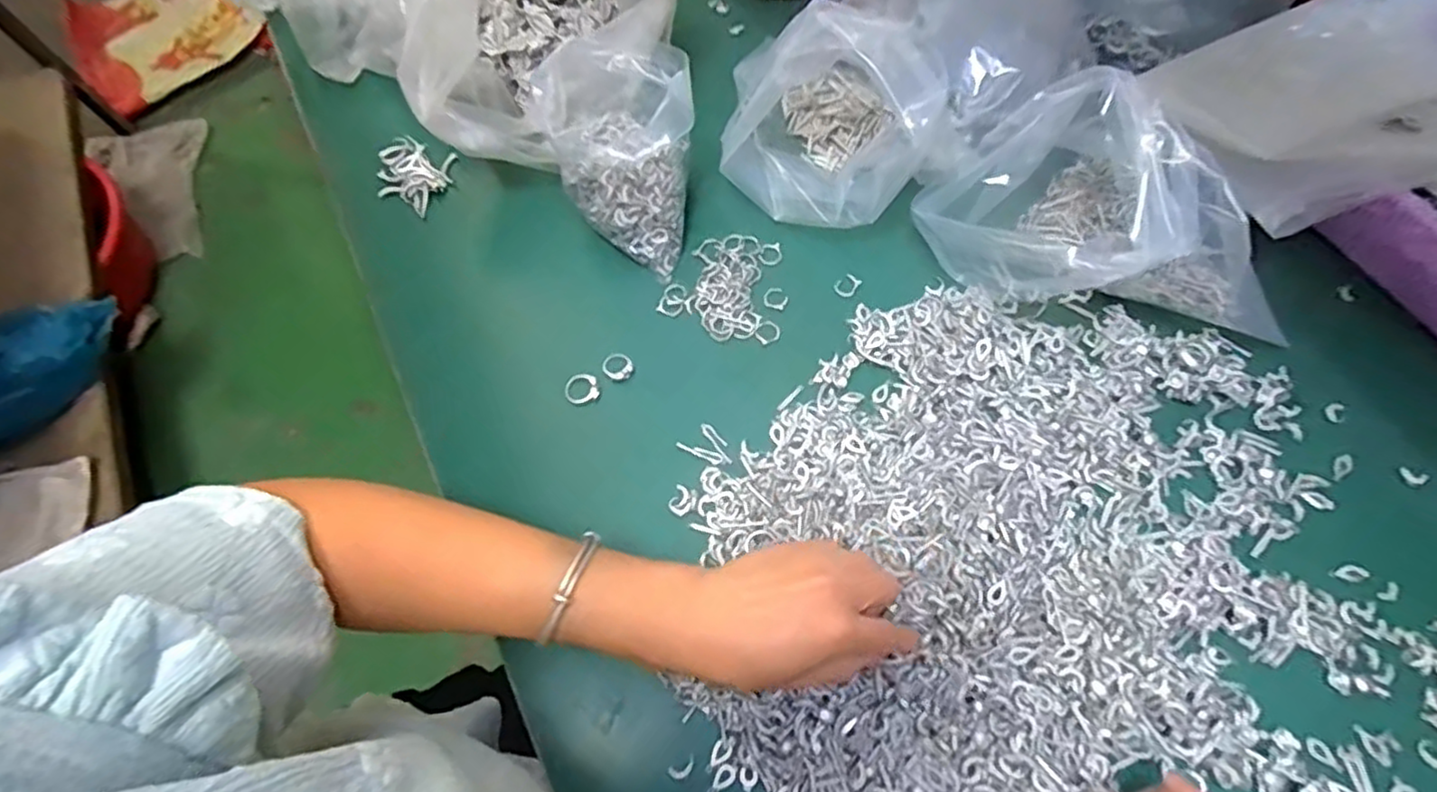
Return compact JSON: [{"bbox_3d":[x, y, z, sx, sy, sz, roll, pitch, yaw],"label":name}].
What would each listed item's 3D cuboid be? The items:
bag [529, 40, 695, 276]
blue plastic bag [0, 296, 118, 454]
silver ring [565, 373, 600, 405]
[{"bbox_3d":[-0.066,-0.164,0.483,0.102,0.107,0.117,-6,67,-1],"label":"bag"},{"bbox_3d":[-1.033,-0.040,1.010,0.176,0.104,0.308,36,72,15],"label":"blue plastic bag"},{"bbox_3d":[-0.093,-0.005,0.472,0.023,0.006,0.022,-1,67,1],"label":"silver ring"}]

